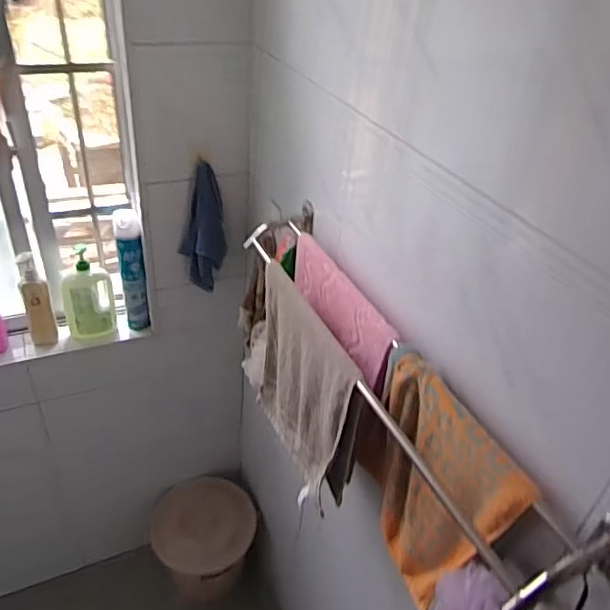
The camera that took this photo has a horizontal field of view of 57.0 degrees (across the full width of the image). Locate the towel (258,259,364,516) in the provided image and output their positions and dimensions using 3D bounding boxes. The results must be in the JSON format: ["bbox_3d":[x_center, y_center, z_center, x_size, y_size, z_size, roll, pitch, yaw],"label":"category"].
[{"bbox_3d":[0.001,0.159,1.026,0.059,0.368,0.332,-10,39,-19],"label":"towel"}]

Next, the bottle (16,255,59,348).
[{"bbox_3d":[-0.694,-0.010,1.454,0.068,0.247,0.056,-18,42,-28],"label":"bottle"}]

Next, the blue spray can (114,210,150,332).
[{"bbox_3d":[-0.459,-0.081,1.501,0.063,0.347,0.075,-9,39,-18],"label":"blue spray can"}]

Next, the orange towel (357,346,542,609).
[{"bbox_3d":[0.173,0.261,0.829,0.051,0.343,0.304,-9,39,-18],"label":"orange towel"}]

